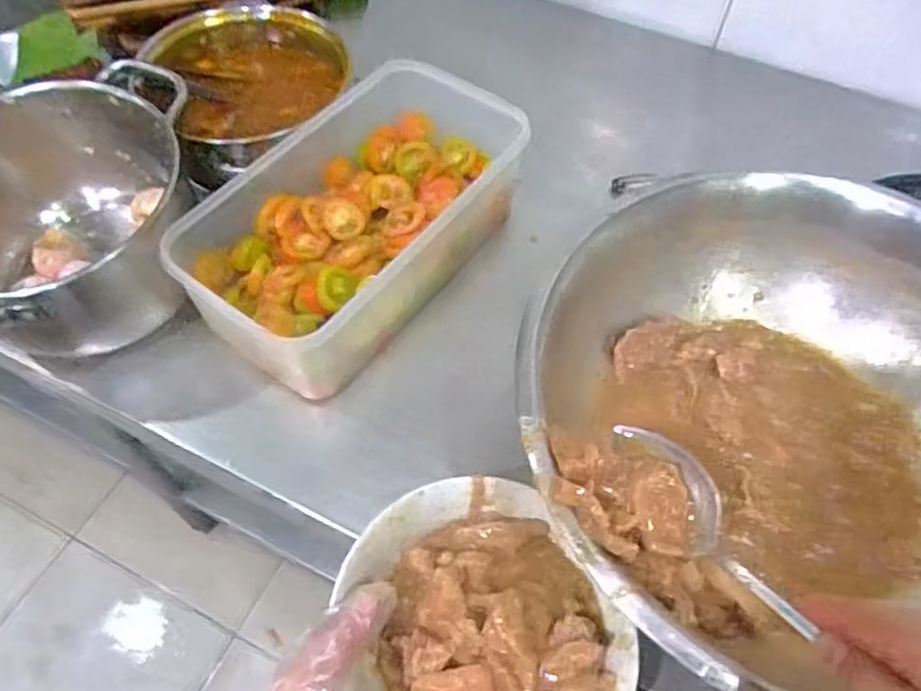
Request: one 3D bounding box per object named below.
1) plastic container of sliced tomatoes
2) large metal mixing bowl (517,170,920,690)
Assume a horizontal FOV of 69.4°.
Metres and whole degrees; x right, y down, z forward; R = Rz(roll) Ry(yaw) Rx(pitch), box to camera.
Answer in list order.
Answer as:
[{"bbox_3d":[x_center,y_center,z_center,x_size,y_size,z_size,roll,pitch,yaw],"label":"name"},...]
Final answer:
[{"bbox_3d":[-0.084,-0.109,0.567,0.168,0.095,0.295,32,62,18],"label":"plastic container of sliced tomatoes"},{"bbox_3d":[0.224,0.049,0.438,0.358,0.124,0.327,0,57,-1],"label":"large metal mixing bowl"}]

